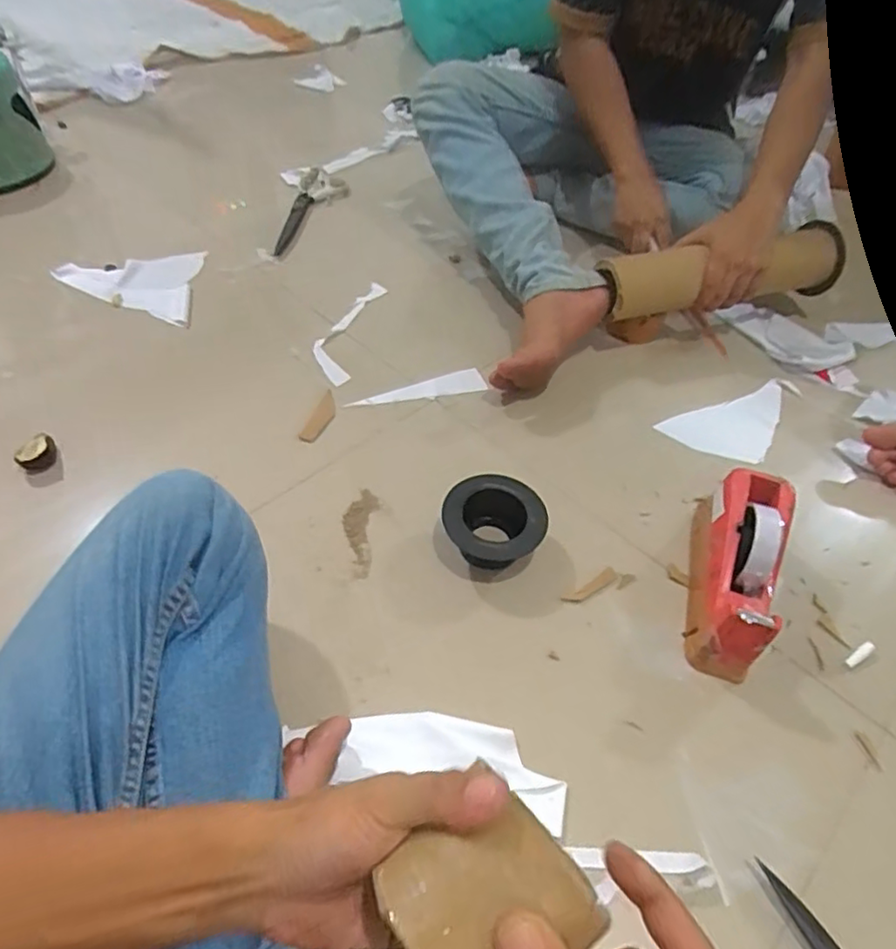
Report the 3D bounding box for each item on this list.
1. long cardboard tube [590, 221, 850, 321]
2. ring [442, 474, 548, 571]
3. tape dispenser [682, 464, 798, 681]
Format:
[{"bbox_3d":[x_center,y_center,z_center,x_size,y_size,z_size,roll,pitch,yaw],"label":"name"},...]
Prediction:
[{"bbox_3d":[0.406,-0.292,0.924,0.395,0.086,0.086,-14,51,-16],"label":"long cardboard tube"},{"bbox_3d":[0.047,0.056,0.667,0.105,0.065,0.092,15,50,8],"label":"ring"},{"bbox_3d":[0.292,0.087,0.633,0.073,0.107,0.211,18,50,12],"label":"tape dispenser"}]

